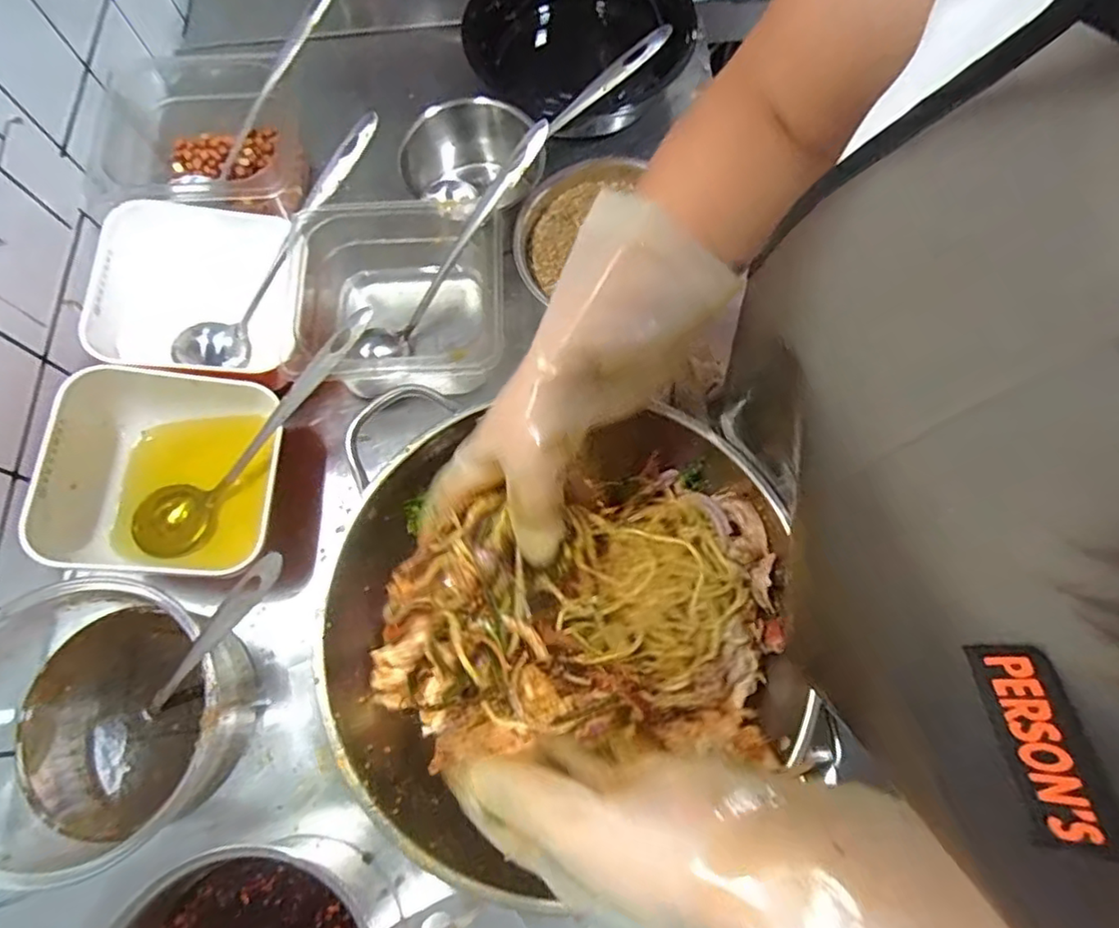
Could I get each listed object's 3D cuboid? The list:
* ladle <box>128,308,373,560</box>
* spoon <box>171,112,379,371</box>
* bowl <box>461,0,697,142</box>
[{"bbox_3d":[-0.225,-0.018,0.477,0.253,0.035,0.048,-38,73,11],"label":"ladle"},{"bbox_3d":[-0.227,-0.180,0.524,0.050,0.045,0.257,42,96,15],"label":"spoon"},{"bbox_3d":[0.024,-0.448,0.647,0.202,0.059,0.204,-1,71,2],"label":"bowl"}]

